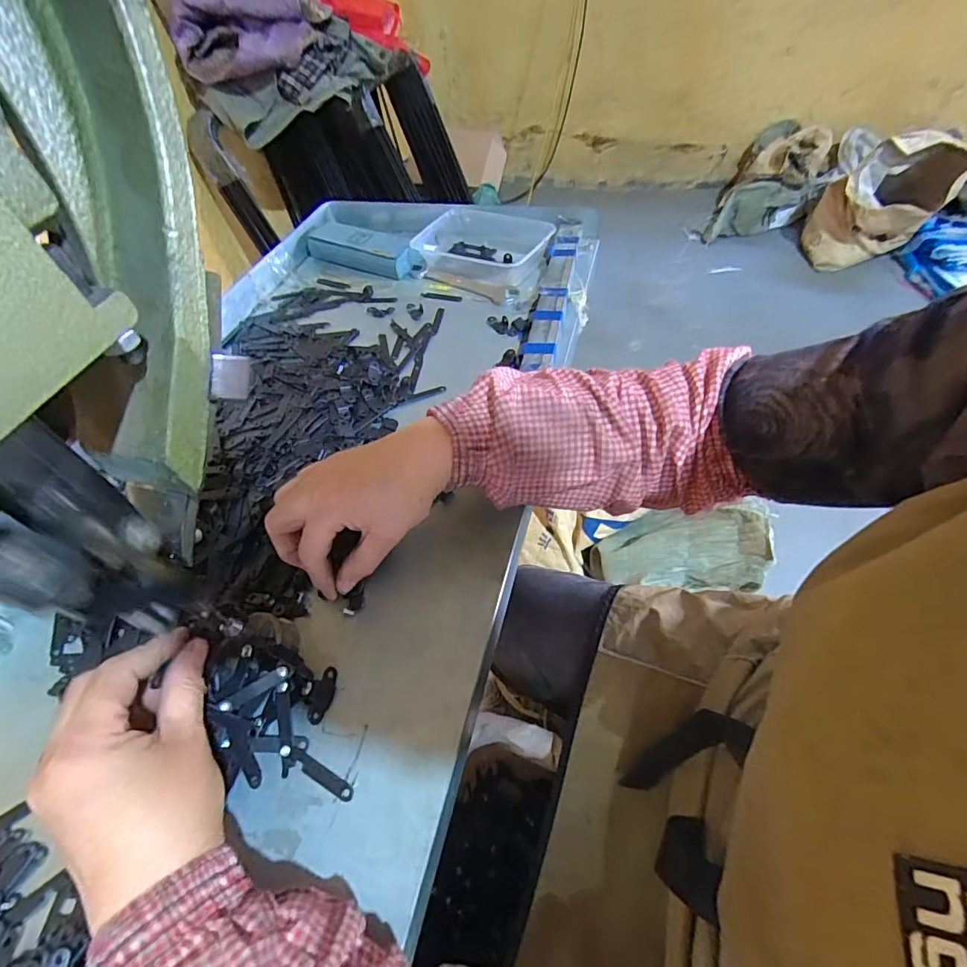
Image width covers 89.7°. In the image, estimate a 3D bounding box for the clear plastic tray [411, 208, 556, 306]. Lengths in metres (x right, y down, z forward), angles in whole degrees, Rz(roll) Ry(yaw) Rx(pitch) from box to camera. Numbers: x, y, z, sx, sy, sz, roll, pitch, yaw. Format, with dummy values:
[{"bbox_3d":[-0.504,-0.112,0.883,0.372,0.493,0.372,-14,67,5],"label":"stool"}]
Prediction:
[{"bbox_3d":[-0.009,-0.289,0.616,0.171,0.045,0.134,16,55,17],"label":"clear plastic tray"}]

